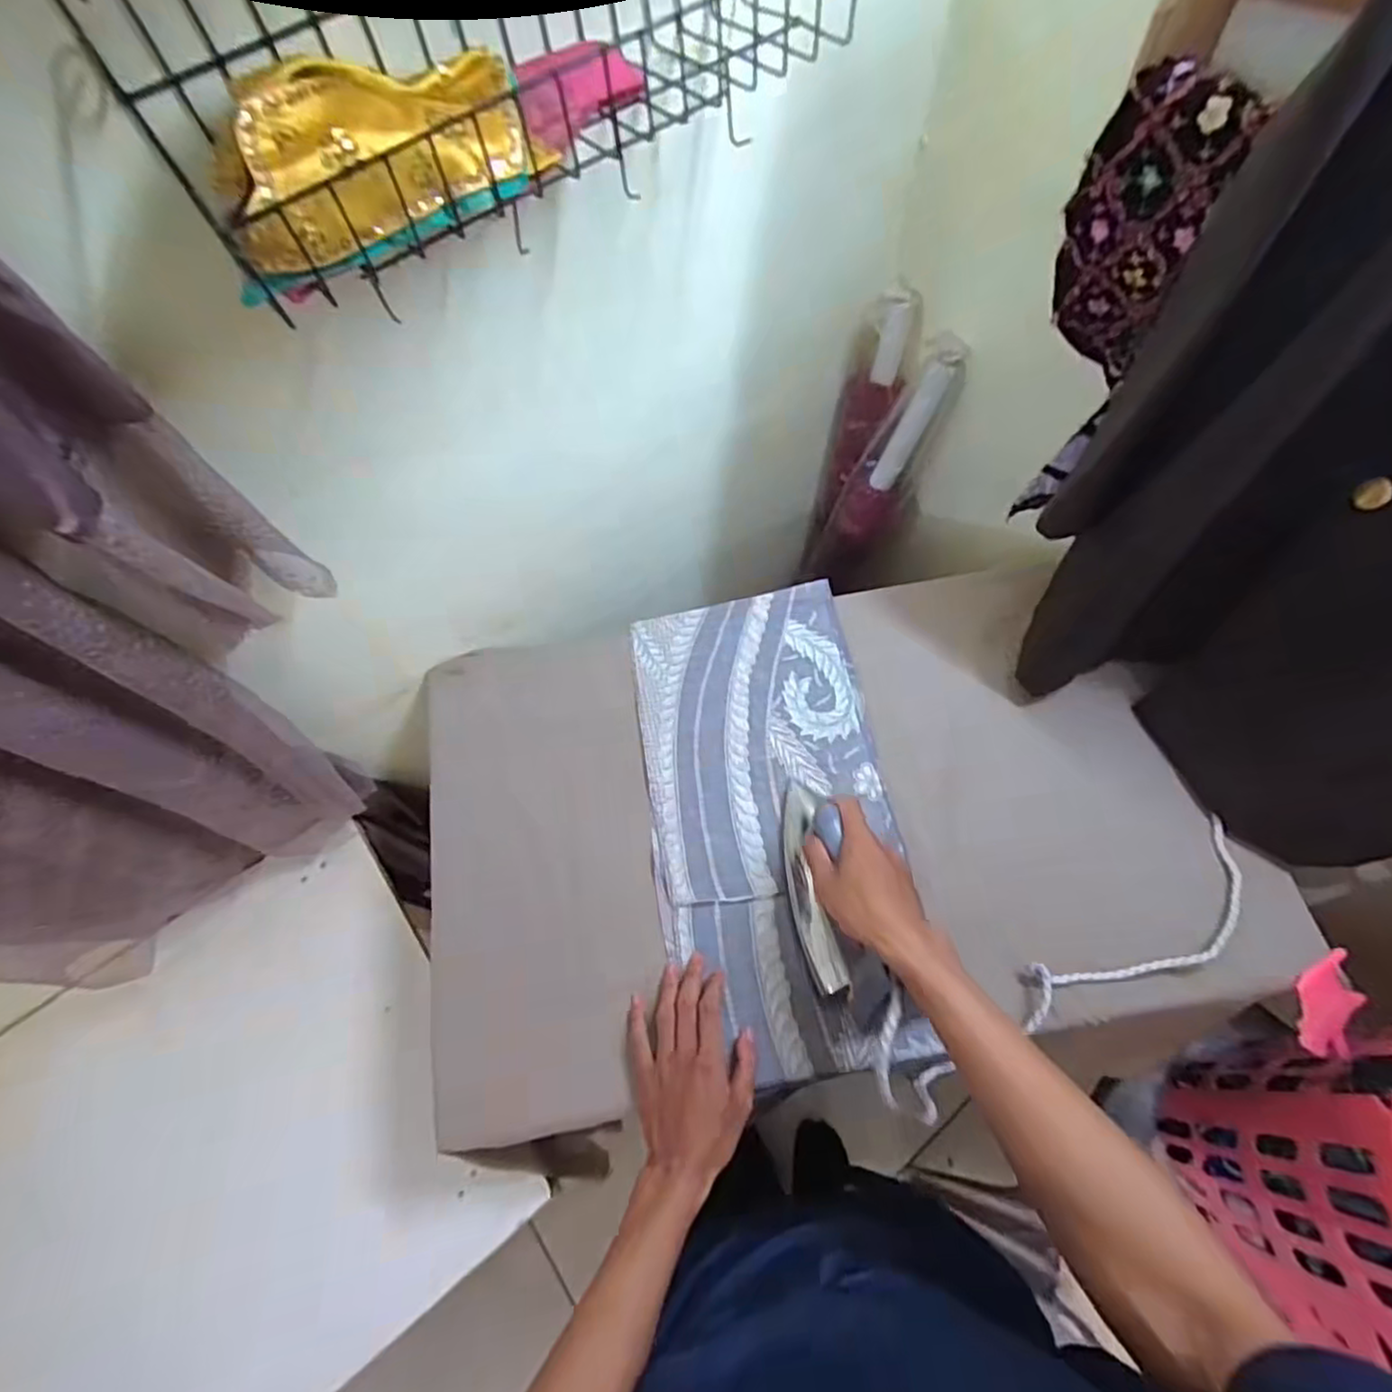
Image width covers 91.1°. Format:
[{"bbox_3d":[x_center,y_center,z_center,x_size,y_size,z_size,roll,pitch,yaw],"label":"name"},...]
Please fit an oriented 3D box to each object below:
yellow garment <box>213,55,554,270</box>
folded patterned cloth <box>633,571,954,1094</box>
[{"bbox_3d":[-0.165,-0.292,0.351,0.173,0.060,0.077,-33,65,-14],"label":"yellow garment"},{"bbox_3d":[0.071,0.104,0.672,0.232,0.023,0.472,-9,63,0],"label":"folded patterned cloth"}]

